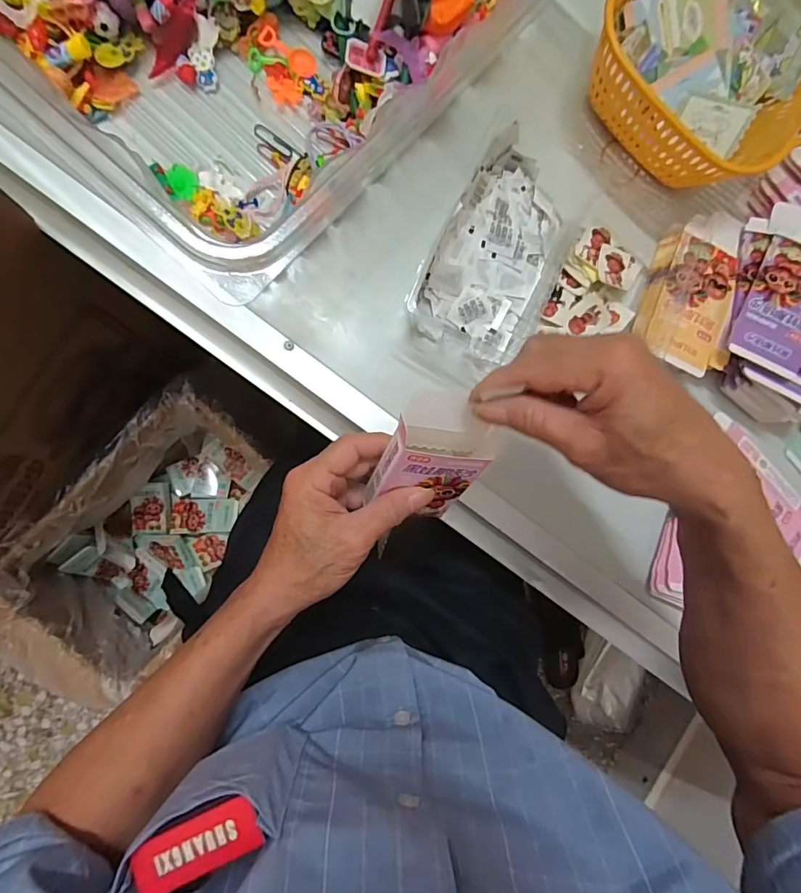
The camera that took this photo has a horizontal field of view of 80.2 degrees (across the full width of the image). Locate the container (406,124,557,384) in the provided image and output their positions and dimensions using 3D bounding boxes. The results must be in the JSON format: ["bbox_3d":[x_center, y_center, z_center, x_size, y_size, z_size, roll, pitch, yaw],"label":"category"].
[{"bbox_3d":[0.081,-0.154,0.394,0.103,0.056,0.177,31,83,-7],"label":"container"}]

